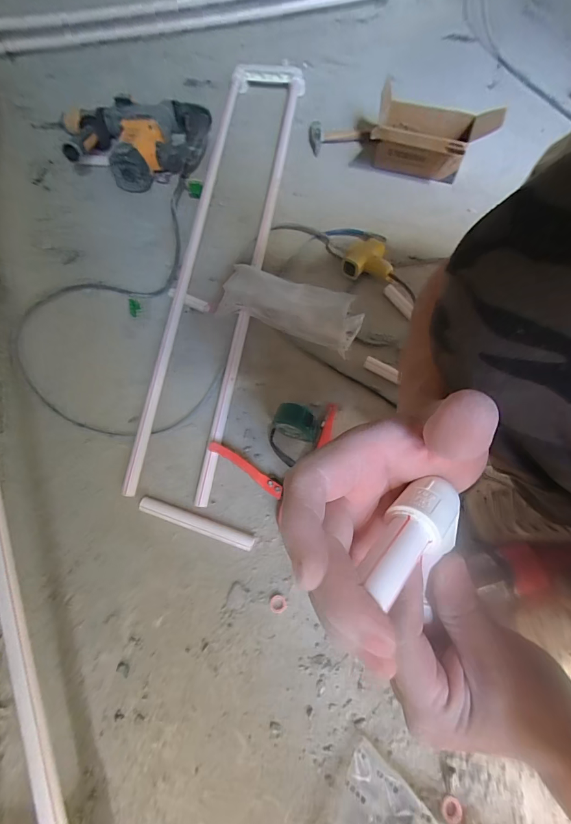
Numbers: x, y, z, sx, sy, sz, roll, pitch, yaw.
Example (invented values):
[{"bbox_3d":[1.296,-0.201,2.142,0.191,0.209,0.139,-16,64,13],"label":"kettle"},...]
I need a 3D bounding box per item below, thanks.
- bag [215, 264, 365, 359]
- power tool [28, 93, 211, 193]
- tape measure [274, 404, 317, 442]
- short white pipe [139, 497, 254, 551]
[{"bbox_3d":[0.016,-0.182,0.648,0.240,0.072,0.128,19,67,11],"label":"bag"},{"bbox_3d":[-0.387,-0.623,0.860,0.407,0.078,0.233,2,65,3],"label":"power tool"},{"bbox_3d":[0.017,0.021,0.560,0.062,0.064,0.038,21,68,11],"label":"tape measure"},{"bbox_3d":[-0.125,0.158,0.525,0.169,0.020,0.023,17,66,9],"label":"short white pipe"}]

